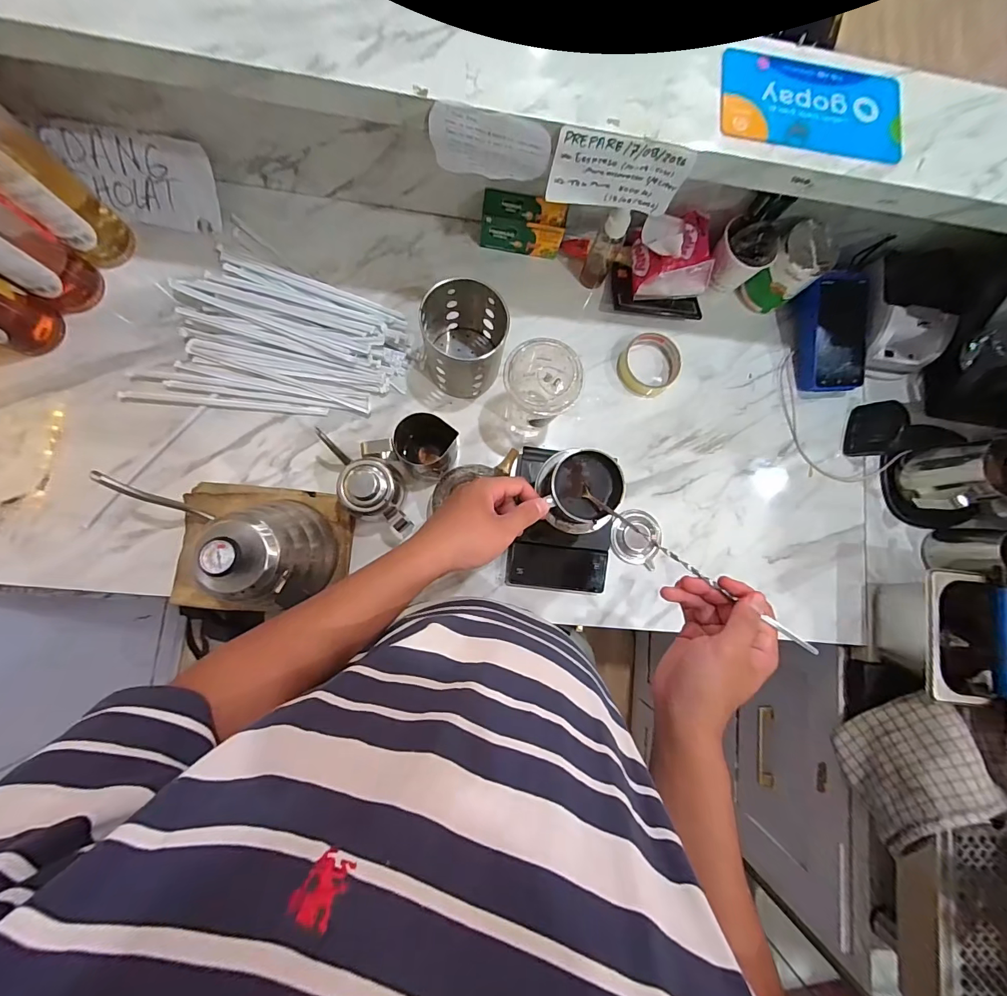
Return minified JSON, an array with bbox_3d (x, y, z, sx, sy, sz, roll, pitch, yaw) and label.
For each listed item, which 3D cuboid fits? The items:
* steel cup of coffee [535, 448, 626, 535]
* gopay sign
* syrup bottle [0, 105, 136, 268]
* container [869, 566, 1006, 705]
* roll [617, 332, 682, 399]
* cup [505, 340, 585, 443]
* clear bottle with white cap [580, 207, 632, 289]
[{"bbox_3d":[0.079,-0.006,0.452,0.079,0.048,0.081,1,84,-5],"label":"steel cup of coffee"},{"bbox_3d":[0.291,-0.371,0.404,0.178,0.005,0.107,6,83,-6],"label":"gopay sign"},{"bbox_3d":[-0.518,-0.355,0.446,0.073,0.262,0.069,41,82,0],"label":"syrup bottle"},{"bbox_3d":[0.605,0.176,0.572,0.168,0.110,0.157,4,84,-5],"label":"container"},{"bbox_3d":[0.211,-0.192,0.621,0.084,0.025,0.083,1,84,-5],"label":"roll"},{"bbox_3d":[0.041,-0.131,0.542,0.082,0.138,0.083,1,84,-5],"label":"cup"},{"bbox_3d":[0.137,-0.335,0.578,0.035,0.128,0.031,26,82,-2],"label":"clear bottle with white cap"}]

